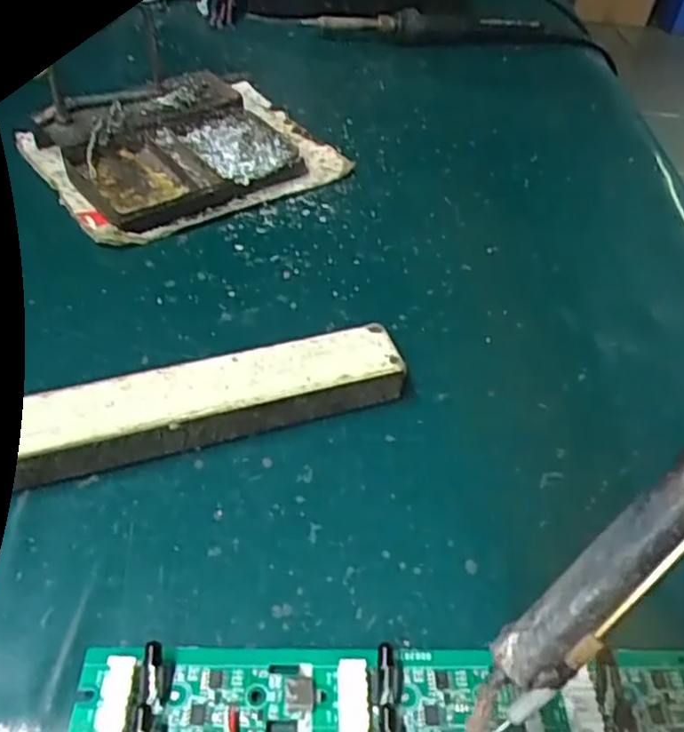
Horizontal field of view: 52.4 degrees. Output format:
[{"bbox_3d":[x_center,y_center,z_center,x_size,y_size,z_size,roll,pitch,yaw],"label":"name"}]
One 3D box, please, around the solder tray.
[{"bbox_3d":[-0.086,-0.122,0.383,0.152,0.032,0.109,-24,51,-27],"label":"solder tray"}]

